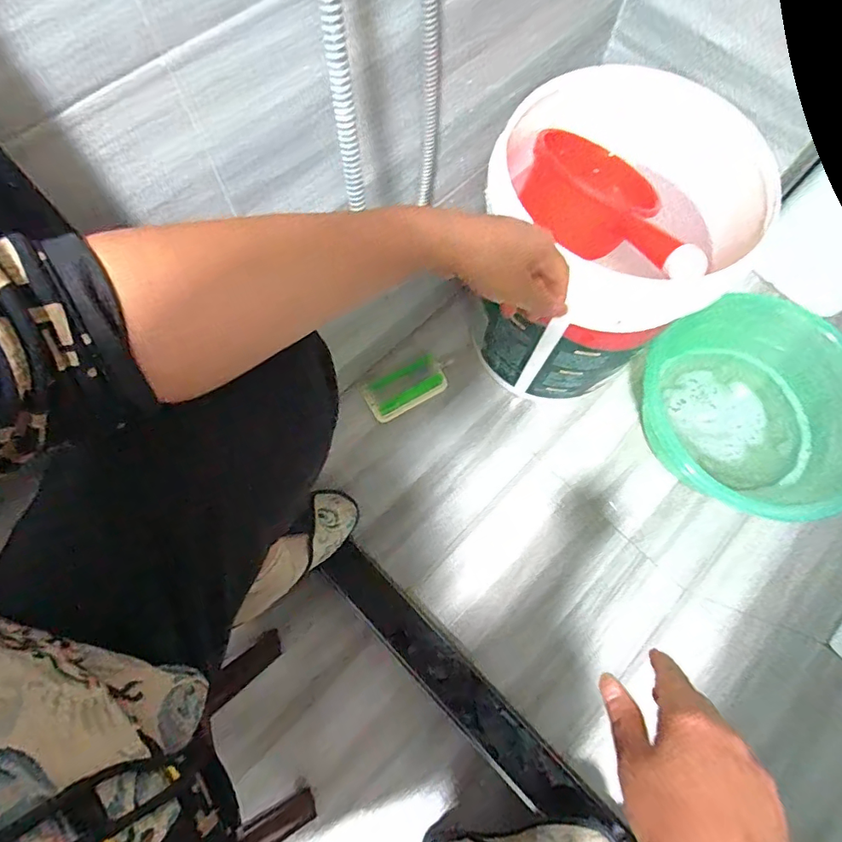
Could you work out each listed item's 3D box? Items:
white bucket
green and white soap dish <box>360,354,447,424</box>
[{"bbox_3d":[0.223,-0.229,0.662,0.284,0.327,0.332,37,74,9],"label":"white bucket"},{"bbox_3d":[-0.026,-0.053,0.832,0.135,0.028,0.067,-26,75,-10],"label":"green and white soap dish"}]

